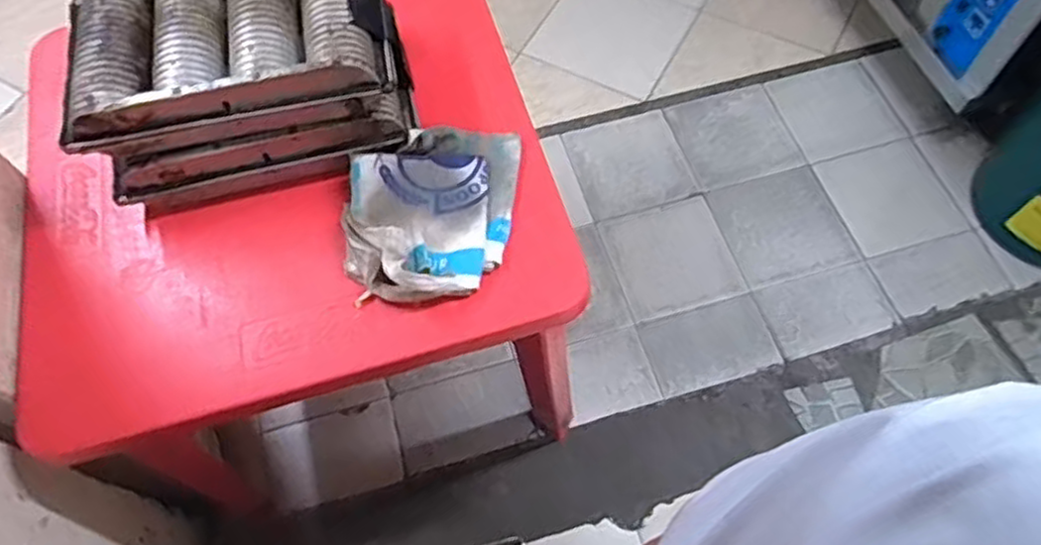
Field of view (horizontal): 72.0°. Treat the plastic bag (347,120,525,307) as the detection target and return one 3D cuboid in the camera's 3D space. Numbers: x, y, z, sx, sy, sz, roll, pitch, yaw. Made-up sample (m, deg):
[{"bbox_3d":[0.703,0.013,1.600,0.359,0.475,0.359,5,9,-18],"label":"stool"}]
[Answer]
[{"bbox_3d":[-0.119,-0.086,0.987,0.234,0.068,0.268,-2,62,1],"label":"plastic bag"}]

